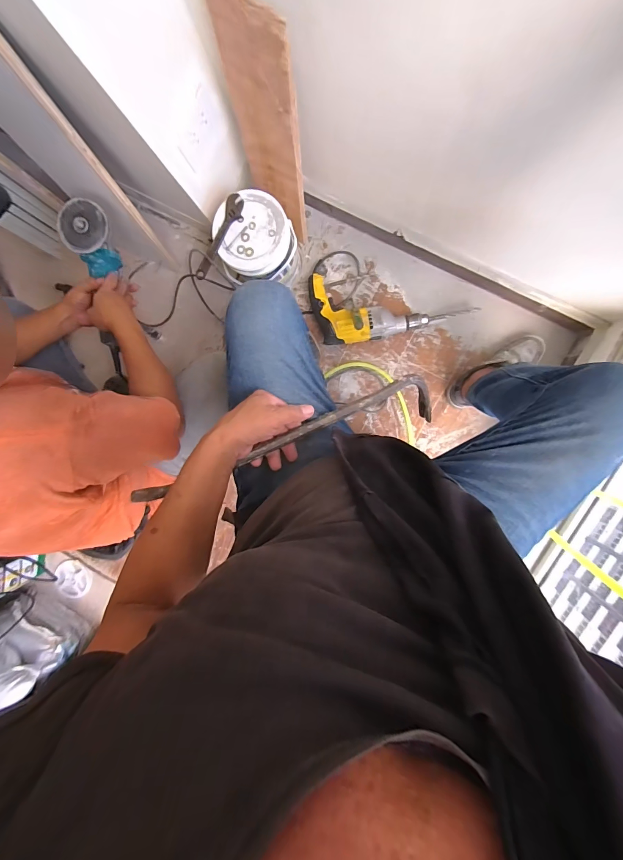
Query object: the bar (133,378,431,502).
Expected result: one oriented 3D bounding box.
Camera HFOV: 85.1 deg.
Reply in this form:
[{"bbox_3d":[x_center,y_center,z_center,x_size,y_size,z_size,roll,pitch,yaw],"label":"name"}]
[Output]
[{"bbox_3d":[-0.020,0.021,0.495,0.451,0.045,0.073,-20,93,-12],"label":"bar"}]

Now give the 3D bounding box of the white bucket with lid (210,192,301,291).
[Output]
[{"bbox_3d":[-0.122,-0.450,0.852,0.174,0.200,0.168,21,98,4],"label":"white bucket with lid"}]

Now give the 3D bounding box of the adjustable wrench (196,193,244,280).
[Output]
[{"bbox_3d":[-0.205,-0.434,0.773,0.050,0.022,0.196,29,98,3],"label":"adjustable wrench"}]

